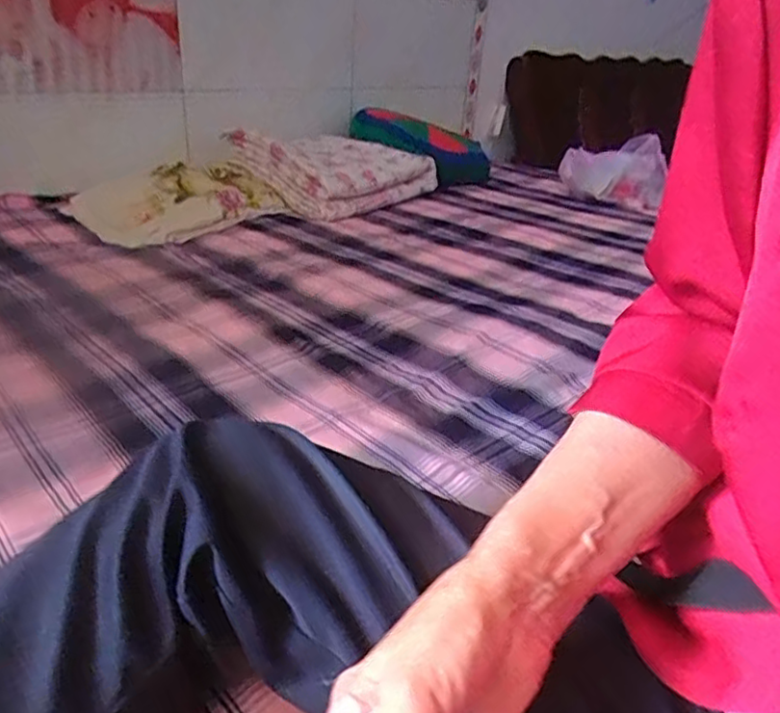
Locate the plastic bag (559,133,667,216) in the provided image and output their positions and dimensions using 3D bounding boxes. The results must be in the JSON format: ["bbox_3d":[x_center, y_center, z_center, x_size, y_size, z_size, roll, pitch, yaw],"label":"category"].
[{"bbox_3d":[0.634,-0.513,1.784,0.281,0.189,0.156,7,24,10],"label":"plastic bag"}]

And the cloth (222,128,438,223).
[{"bbox_3d":[-0.147,-0.506,1.711,0.388,0.145,0.417,24,33,33],"label":"cloth"}]

